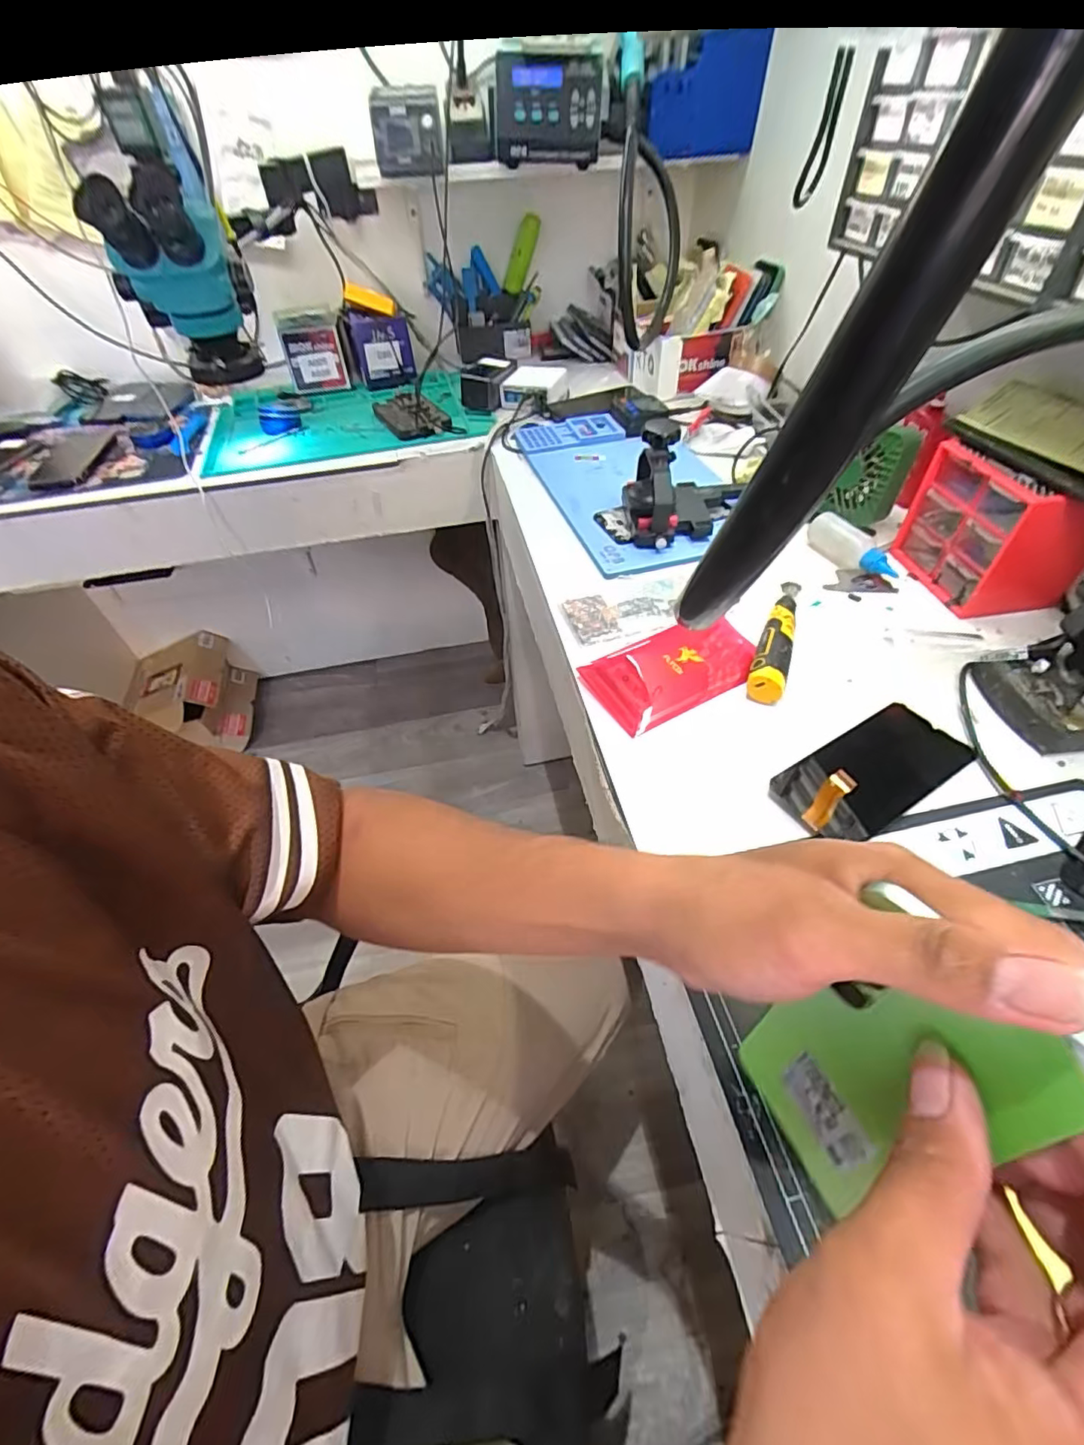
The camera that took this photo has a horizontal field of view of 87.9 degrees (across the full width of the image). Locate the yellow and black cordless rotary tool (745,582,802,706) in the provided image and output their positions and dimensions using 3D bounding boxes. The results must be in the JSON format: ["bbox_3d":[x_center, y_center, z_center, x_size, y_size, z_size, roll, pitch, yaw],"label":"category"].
[{"bbox_3d":[0.216,-0.083,0.512,0.029,0.029,0.162,16,52,18],"label":"yellow and black cordless rotary tool"}]

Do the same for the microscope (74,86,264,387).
[{"bbox_3d":[-0.390,-0.484,0.606,0.121,0.219,0.142,-22,50,-15],"label":"microscope"}]

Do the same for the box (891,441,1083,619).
[{"bbox_3d":[0.426,-0.181,0.527,0.085,0.117,0.145,-8,48,-3],"label":"box"}]

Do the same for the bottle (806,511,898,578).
[{"bbox_3d":[0.331,-0.186,0.601,0.041,0.030,0.103,-18,50,-12],"label":"bottle"}]

